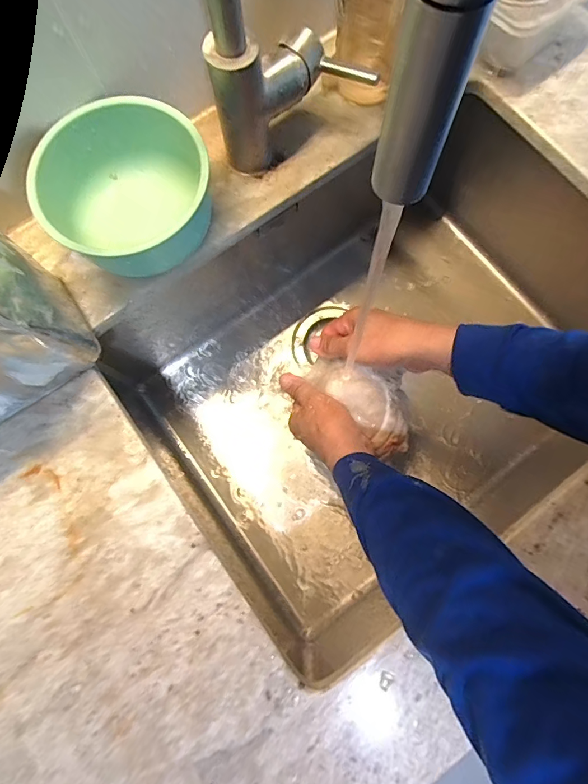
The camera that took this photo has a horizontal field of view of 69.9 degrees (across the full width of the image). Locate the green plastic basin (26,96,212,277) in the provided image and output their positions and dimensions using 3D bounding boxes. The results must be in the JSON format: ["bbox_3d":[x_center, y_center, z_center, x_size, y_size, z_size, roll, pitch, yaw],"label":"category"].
[{"bbox_3d":[-0.148,-0.180,0.389,0.147,0.076,0.138,0,77,1],"label":"green plastic basin"}]

